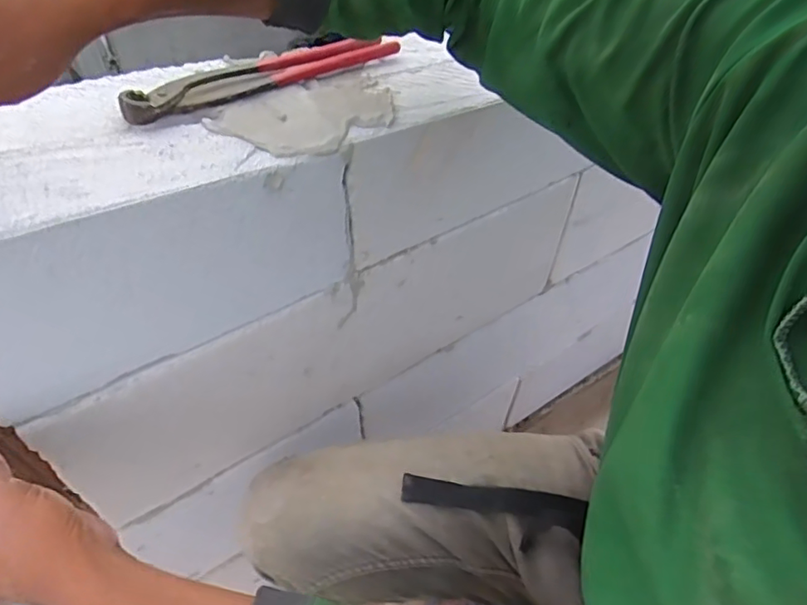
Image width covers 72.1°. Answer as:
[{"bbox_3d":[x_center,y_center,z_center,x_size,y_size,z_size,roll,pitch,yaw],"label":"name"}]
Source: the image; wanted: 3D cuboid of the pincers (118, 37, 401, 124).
[{"bbox_3d":[-0.112,-0.188,0.449,0.232,0.025,0.045,-30,55,-26],"label":"pincers"}]

